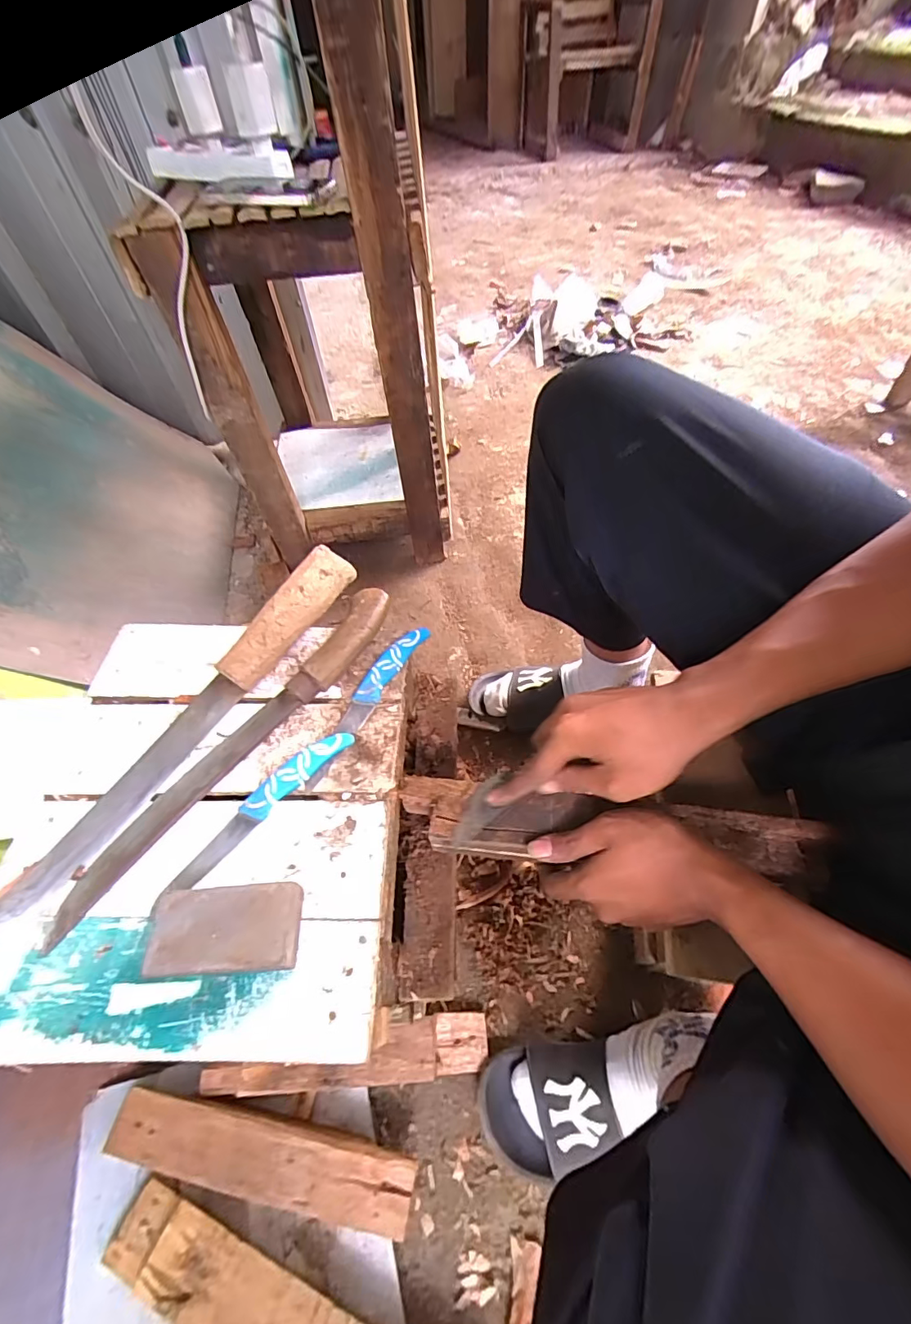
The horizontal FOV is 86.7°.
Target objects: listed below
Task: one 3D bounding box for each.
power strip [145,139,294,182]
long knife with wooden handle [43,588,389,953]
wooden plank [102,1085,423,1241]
[{"bbox_3d":[-0.288,-0.597,0.577,0.220,0.034,0.023,22,59,18],"label":"power strip"},{"bbox_3d":[-0.171,0.057,0.397,0.049,0.027,0.342,29,61,22],"label":"long knife with wooden handle"},{"bbox_3d":[-0.190,0.478,0.468,0.297,0.019,0.060,7,55,8],"label":"wooden plank"}]

